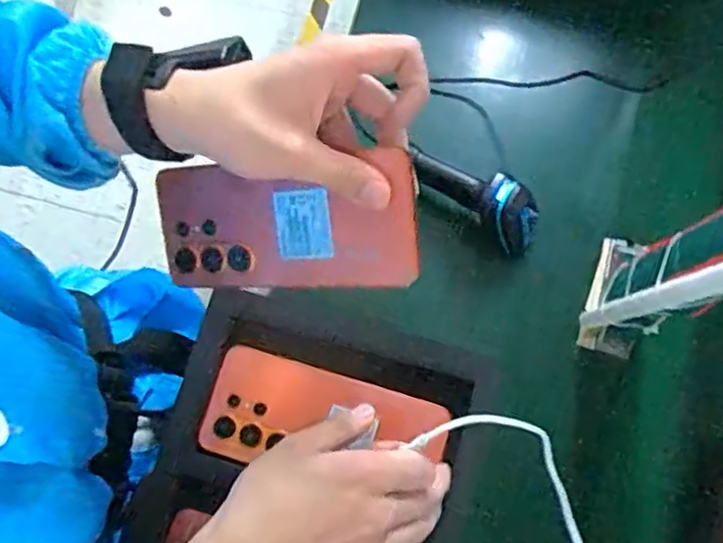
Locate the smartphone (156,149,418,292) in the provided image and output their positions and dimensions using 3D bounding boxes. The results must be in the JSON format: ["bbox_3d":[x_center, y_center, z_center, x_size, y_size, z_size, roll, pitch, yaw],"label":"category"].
[{"bbox_3d":[-0.049,-0.026,0.404,0.166,0.006,0.077,-1,102,22],"label":"smartphone"}]

